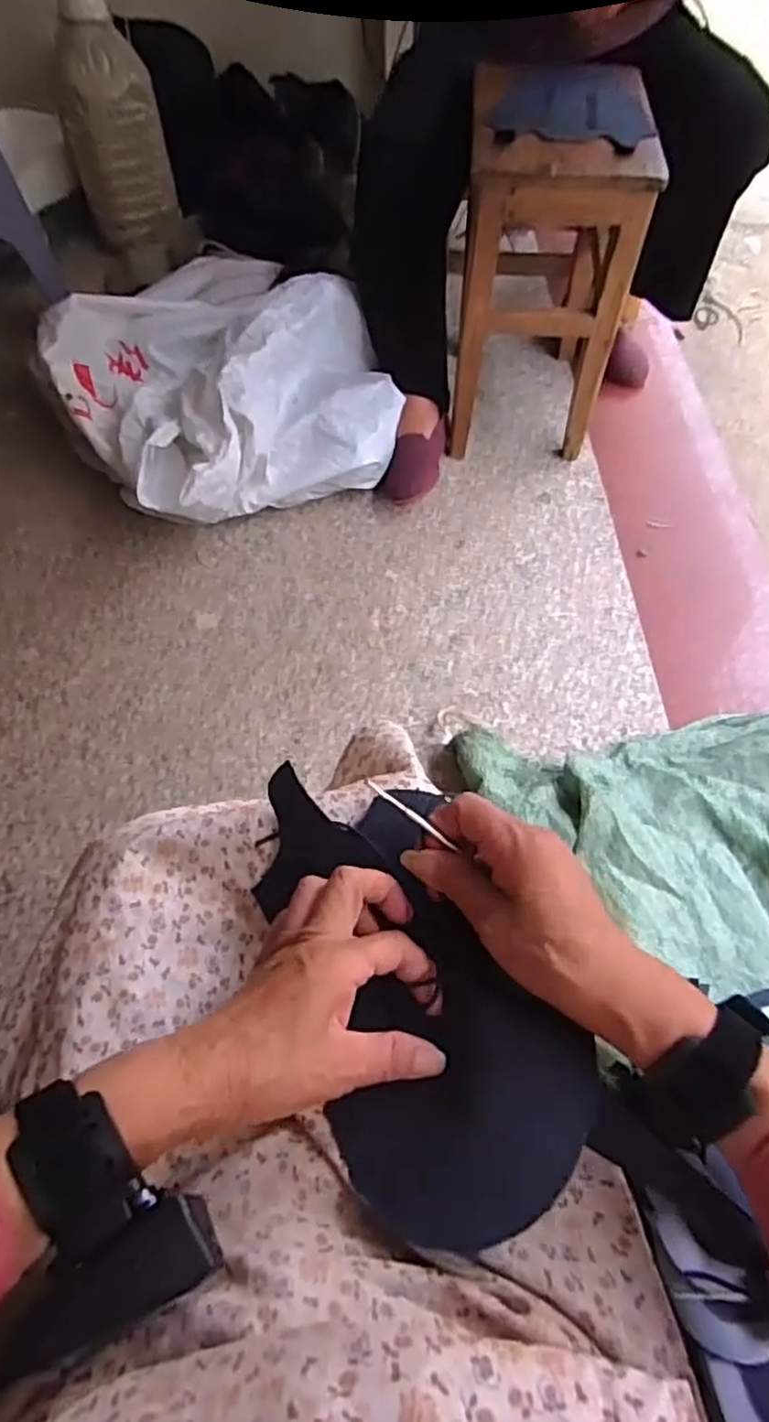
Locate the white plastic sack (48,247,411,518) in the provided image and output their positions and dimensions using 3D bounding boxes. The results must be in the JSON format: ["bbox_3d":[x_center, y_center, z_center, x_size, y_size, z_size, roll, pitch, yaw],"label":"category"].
[{"bbox_3d":[-0.272,-0.544,1.129,0.464,0.157,0.569,-33,64,-17],"label":"white plastic sack"}]

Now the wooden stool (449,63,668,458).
[{"bbox_3d":[0.218,-0.631,1.044,0.231,0.383,0.258,2,60,2],"label":"wooden stool"}]

